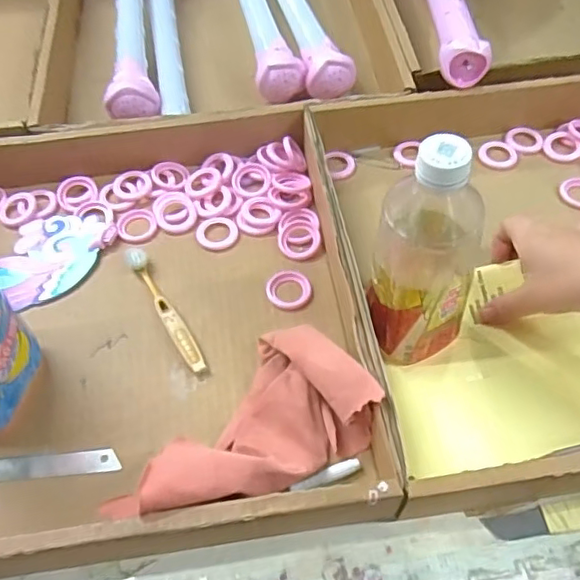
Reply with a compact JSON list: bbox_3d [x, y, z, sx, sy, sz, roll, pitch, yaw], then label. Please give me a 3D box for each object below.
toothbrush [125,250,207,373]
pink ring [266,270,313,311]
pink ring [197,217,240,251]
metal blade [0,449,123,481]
[{"bbox_3d":[-0.104,0.015,0.494,0.017,0.010,0.135,-27,60,-15],"label":"toothbrush"},{"bbox_3d":[0.000,-0.001,0.505,0.037,0.005,0.039,-1,56,1],"label":"pink ring"},{"bbox_3d":[-0.066,-0.051,0.542,0.037,0.005,0.036,-1,56,1],"label":"pink ring"},{"bbox_3d":[-0.170,0.124,0.422,0.097,0.004,0.017,-4,50,-3],"label":"metal blade"}]

